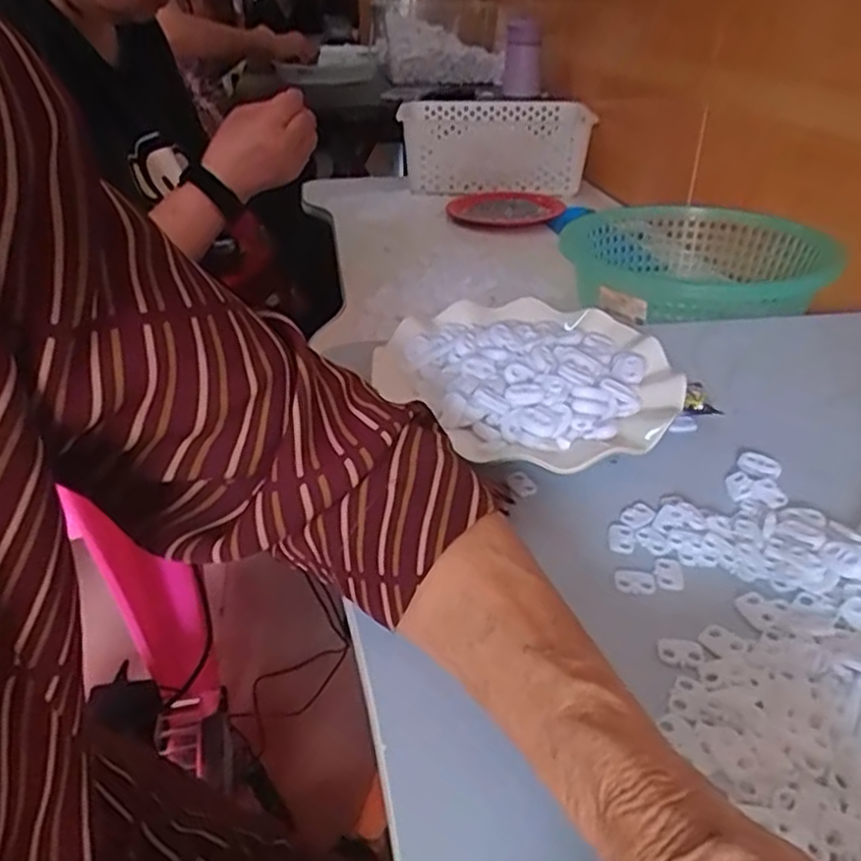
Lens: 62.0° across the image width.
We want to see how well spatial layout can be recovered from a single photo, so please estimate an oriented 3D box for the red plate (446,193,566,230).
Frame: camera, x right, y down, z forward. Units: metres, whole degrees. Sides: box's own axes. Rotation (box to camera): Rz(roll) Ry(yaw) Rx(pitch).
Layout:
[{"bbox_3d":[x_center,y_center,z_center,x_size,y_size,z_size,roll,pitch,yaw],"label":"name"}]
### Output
[{"bbox_3d":[0.100,-0.327,1.069,0.173,0.024,0.167,-1,33,0],"label":"red plate"}]

